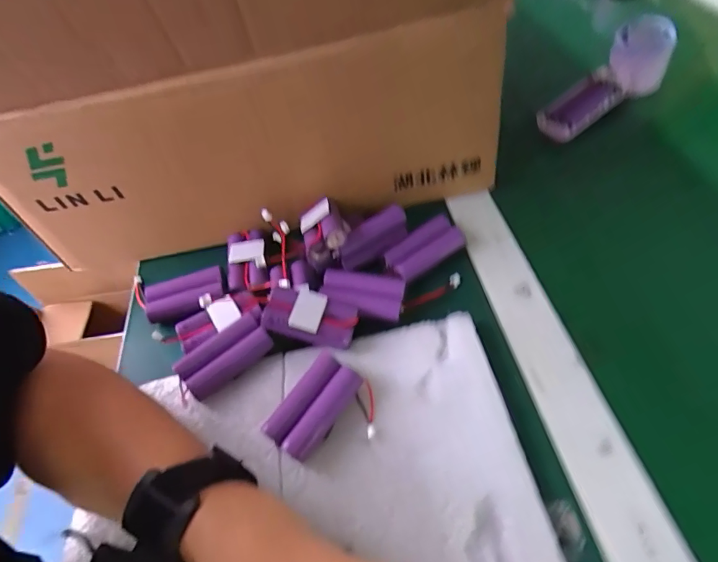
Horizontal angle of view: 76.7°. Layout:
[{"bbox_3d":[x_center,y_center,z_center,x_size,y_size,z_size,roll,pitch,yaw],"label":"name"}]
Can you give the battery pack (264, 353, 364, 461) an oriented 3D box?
[{"bbox_3d":[-0.029,0.083,0.299,0.034,0.016,0.064,26,59,29],"label":"battery pack"}]

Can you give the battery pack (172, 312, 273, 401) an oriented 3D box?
[{"bbox_3d":[-0.098,0.055,0.331,0.065,0.016,0.030,-37,53,-19],"label":"battery pack"}]

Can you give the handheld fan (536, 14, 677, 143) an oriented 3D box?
[{"bbox_3d":[0.265,-0.209,0.492,0.170,0.056,0.049,-40,57,-5],"label":"handheld fan"}]

